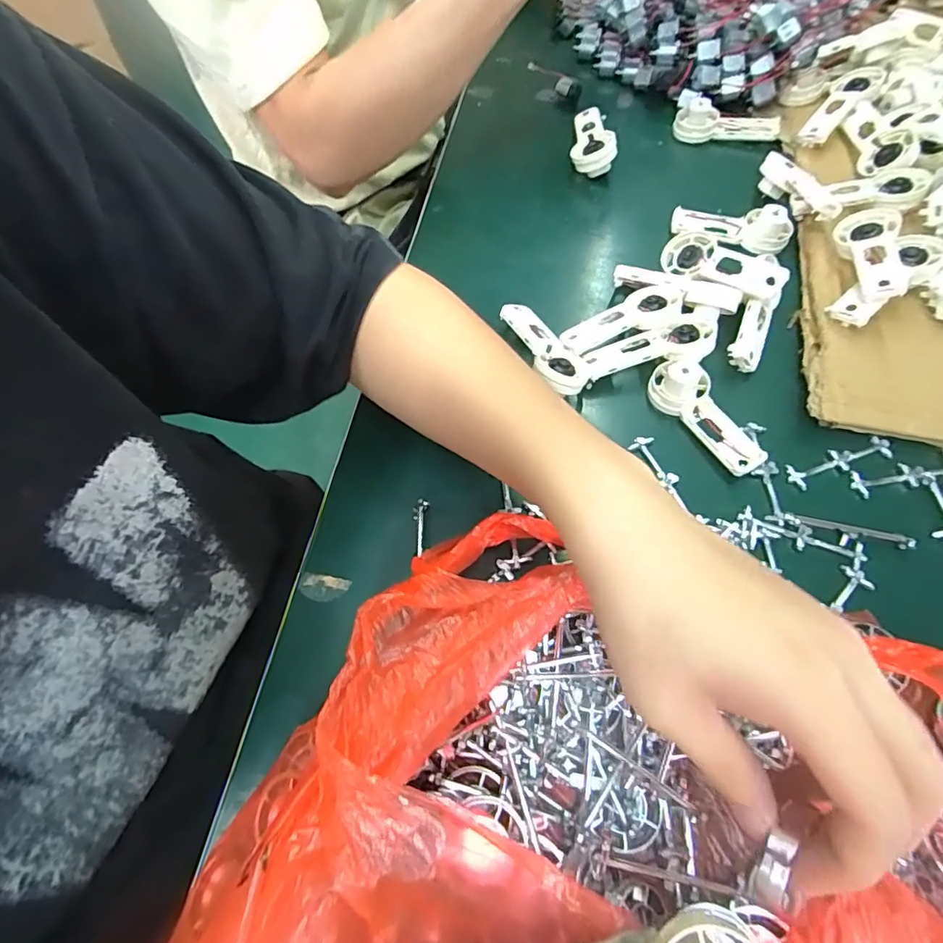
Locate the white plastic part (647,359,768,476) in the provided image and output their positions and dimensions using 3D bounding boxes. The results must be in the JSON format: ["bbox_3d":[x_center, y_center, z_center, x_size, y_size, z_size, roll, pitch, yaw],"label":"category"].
[{"bbox_3d":[0.159,-0.041,0.353,0.035,0.022,0.092,-32,67,-13],"label":"white plastic part"}]

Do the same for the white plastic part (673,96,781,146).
[{"bbox_3d":[0.244,-0.333,0.503,0.091,0.030,0.021,7,64,6],"label":"white plastic part"}]

